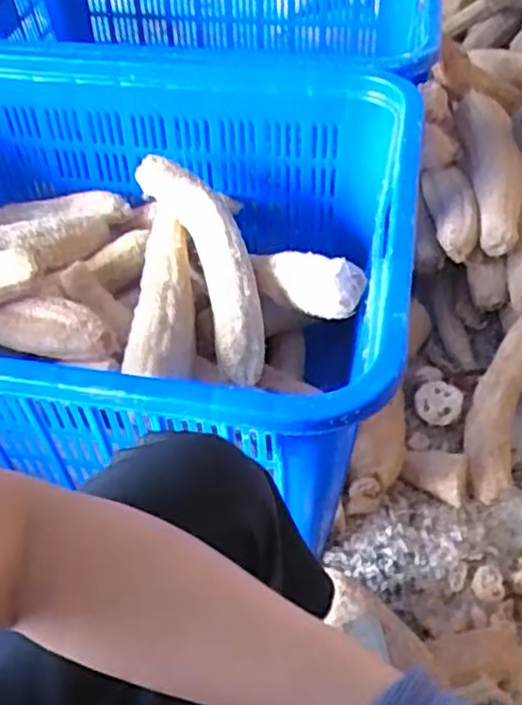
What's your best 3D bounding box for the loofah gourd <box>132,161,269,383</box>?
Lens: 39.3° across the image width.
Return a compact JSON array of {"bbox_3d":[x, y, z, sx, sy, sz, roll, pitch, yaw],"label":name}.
[{"bbox_3d":[-0.060,-0.117,0.932,0.092,0.064,0.331,-19,73,-15],"label":"loofah gourd"}]

